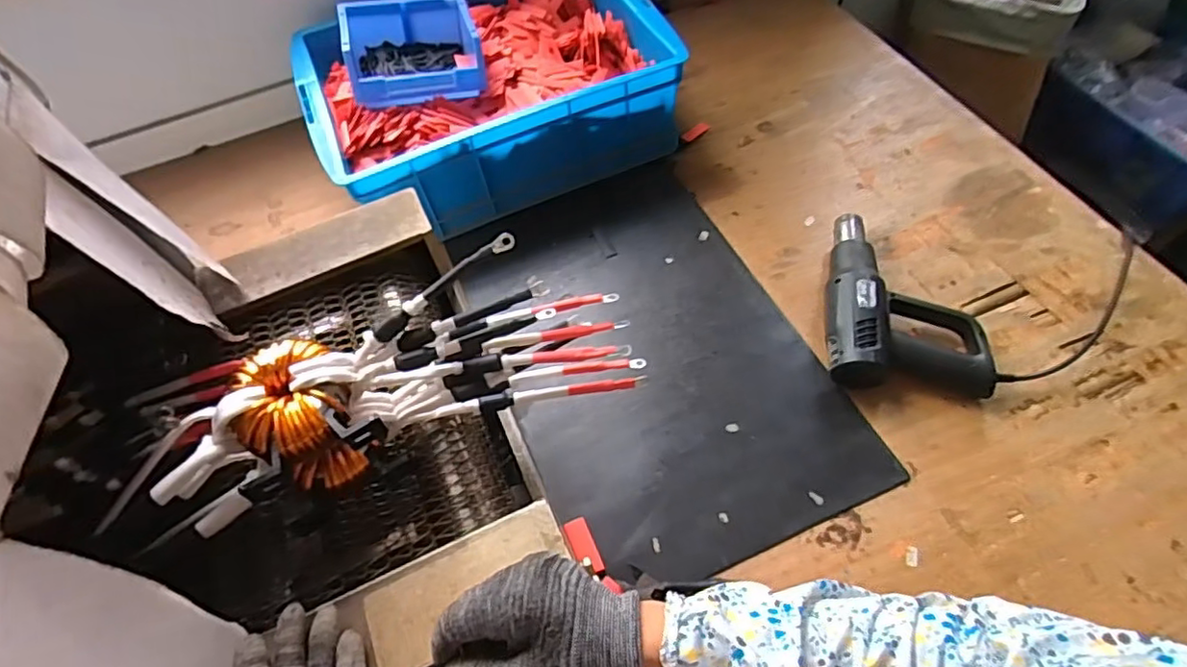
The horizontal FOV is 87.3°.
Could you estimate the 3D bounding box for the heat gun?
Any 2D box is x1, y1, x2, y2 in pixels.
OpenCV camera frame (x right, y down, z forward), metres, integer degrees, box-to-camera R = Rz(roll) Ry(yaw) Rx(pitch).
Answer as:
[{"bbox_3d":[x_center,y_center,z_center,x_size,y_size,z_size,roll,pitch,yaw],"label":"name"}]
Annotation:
[{"bbox_3d":[0.379,-0.042,0.764,0.179,0.064,0.238,5,57,8],"label":"heat gun"}]

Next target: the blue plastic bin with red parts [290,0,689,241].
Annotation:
[{"bbox_3d":[-0.159,-0.375,0.949,0.498,0.185,0.362,-20,58,-9],"label":"blue plastic bin with red parts"}]

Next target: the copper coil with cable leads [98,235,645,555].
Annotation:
[{"bbox_3d":[-0.164,0.042,0.487,0.390,0.141,0.097,-23,58,-10],"label":"copper coil with cable leads"}]

